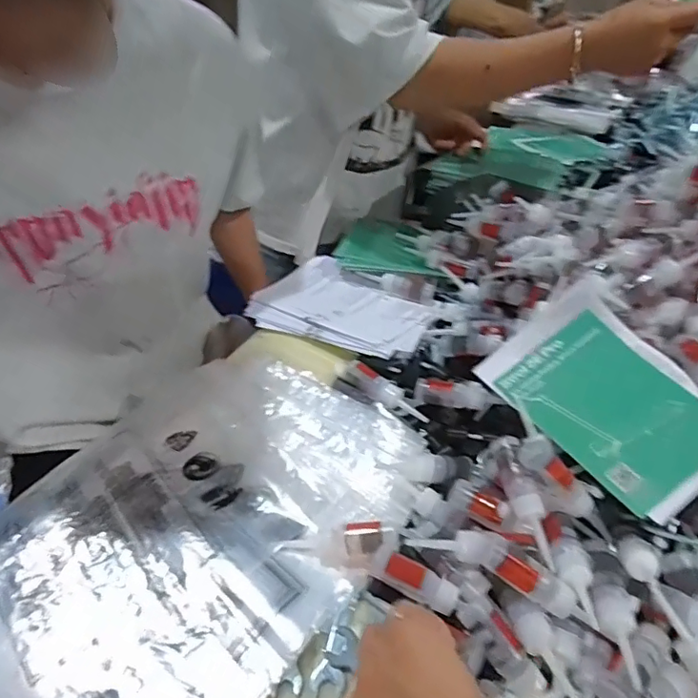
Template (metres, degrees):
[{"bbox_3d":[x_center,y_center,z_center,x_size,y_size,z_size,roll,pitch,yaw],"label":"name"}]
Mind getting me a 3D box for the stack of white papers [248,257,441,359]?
[{"bbox_3d":[-0.004,-0.058,0.719,0.227,0.025,0.162,24,45,19],"label":"stack of white papers"}]

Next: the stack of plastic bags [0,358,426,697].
[{"bbox_3d":[-0.148,0.165,0.469,0.289,0.036,0.423,27,49,30],"label":"stack of plastic bags"}]

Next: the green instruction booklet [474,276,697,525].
[{"bbox_3d":[0.244,0.042,0.497,0.144,0.027,0.205,-37,55,-9],"label":"green instruction booklet"}]

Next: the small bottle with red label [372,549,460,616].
[{"bbox_3d":[0.052,0.182,0.421,0.066,0.018,0.022,26,46,9],"label":"small bottle with red label"}]

